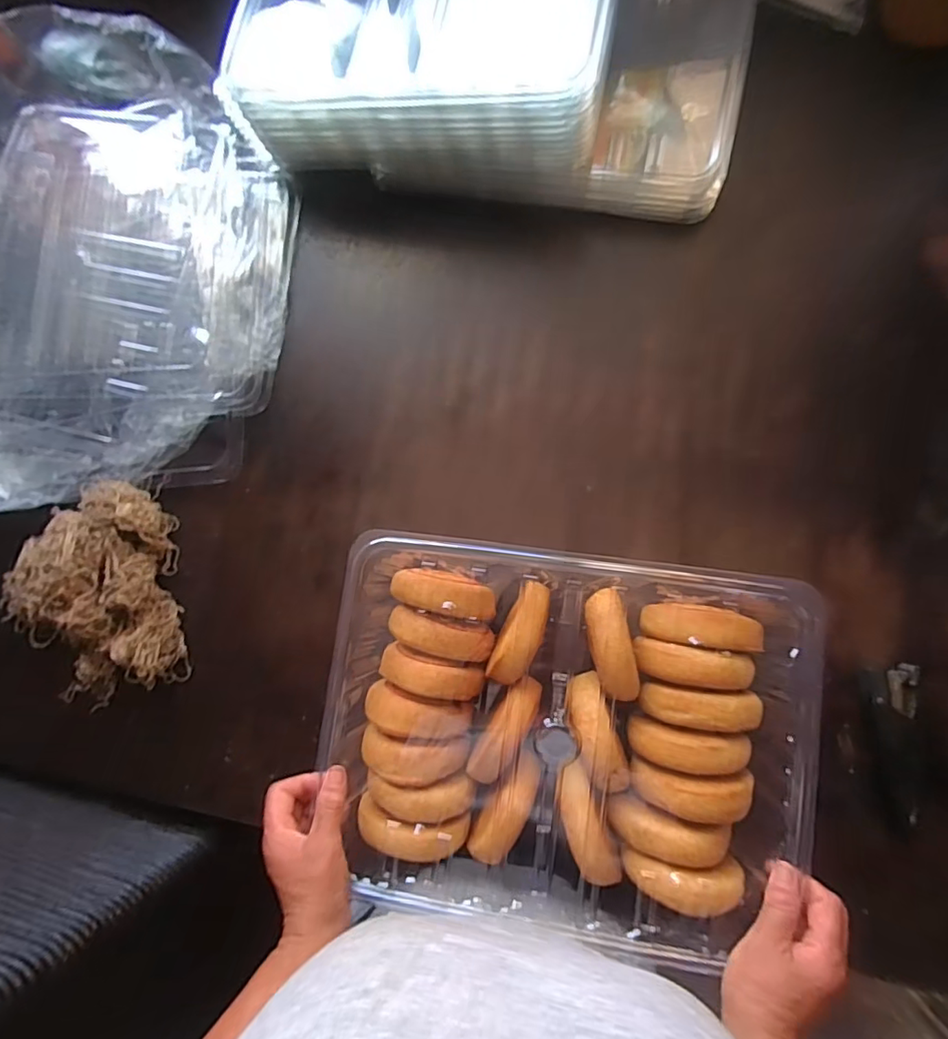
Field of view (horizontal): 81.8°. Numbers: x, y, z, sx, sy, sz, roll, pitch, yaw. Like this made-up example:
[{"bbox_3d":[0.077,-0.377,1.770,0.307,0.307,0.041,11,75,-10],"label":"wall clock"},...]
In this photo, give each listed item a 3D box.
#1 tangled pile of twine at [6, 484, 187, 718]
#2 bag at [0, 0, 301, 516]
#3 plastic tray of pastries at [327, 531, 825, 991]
[{"bbox_3d":[-0.440,0.084,0.613,0.194,0.053,0.229,-10,82,4],"label":"tangled pile of twine"},{"bbox_3d":[-0.472,-0.315,0.643,0.486,0.093,0.561,-8,83,4],"label":"bag"},{"bbox_3d":[0.074,0.182,0.479,0.387,0.065,0.305,8,84,6],"label":"plastic tray of pastries"}]

